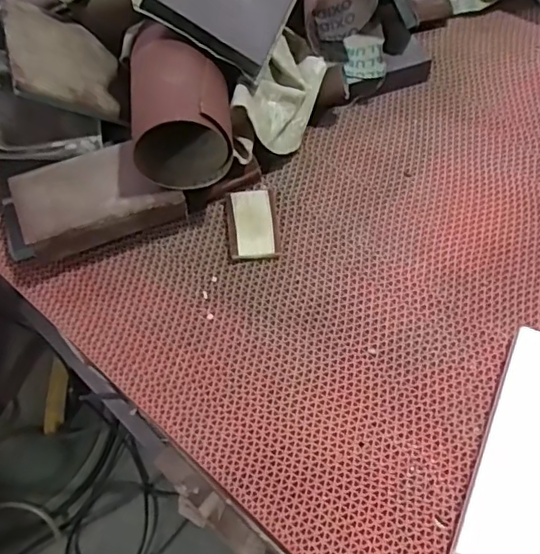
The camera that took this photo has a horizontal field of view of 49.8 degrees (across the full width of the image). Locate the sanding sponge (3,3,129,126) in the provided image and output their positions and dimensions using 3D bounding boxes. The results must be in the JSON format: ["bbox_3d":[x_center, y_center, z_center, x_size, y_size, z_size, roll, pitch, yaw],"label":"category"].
[{"bbox_3d":[-0.162,-0.170,0.460,0.010,0.093,0.080,-19,75,37],"label":"sanding sponge"}]

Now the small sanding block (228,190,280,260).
[{"bbox_3d":[-0.013,-0.041,0.460,0.038,0.010,0.062,-5,59,-2],"label":"small sanding block"}]

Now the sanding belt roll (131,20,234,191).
[{"bbox_3d":[-0.067,-0.130,0.437,0.070,0.059,0.118,-7,59,-3],"label":"sanding belt roll"}]

